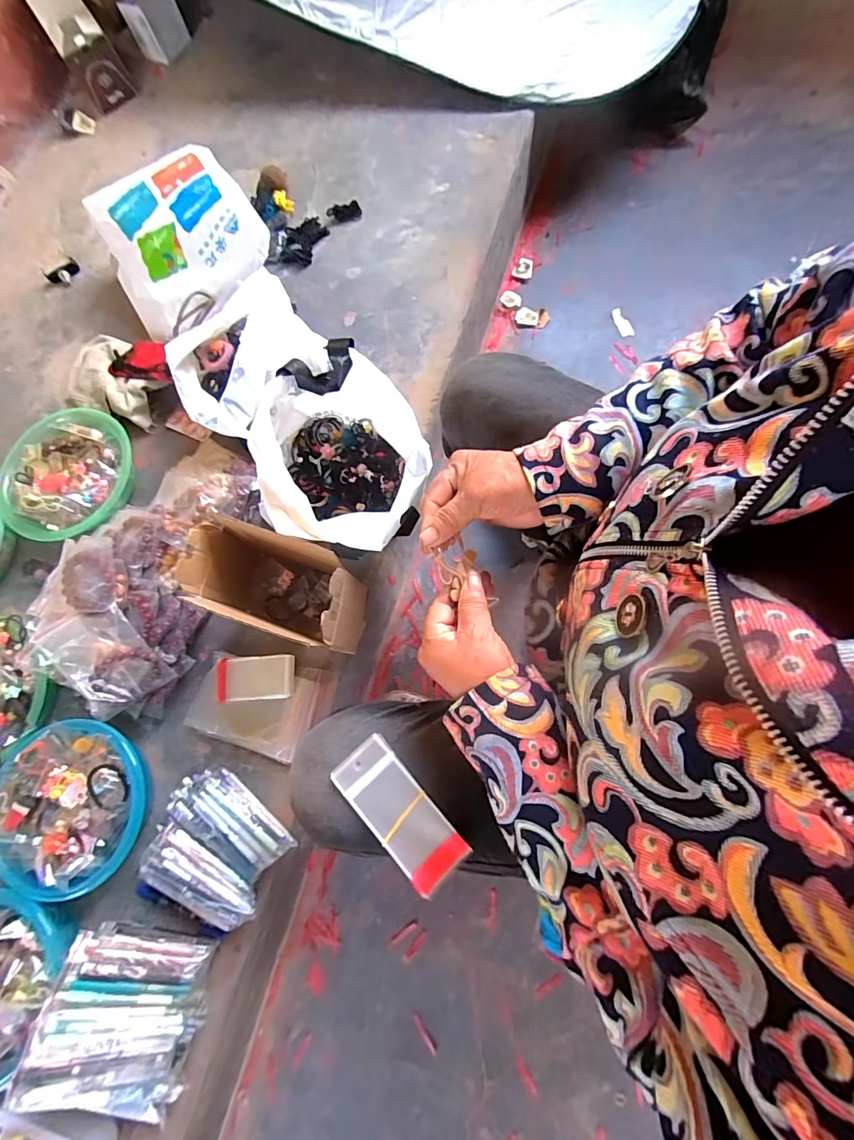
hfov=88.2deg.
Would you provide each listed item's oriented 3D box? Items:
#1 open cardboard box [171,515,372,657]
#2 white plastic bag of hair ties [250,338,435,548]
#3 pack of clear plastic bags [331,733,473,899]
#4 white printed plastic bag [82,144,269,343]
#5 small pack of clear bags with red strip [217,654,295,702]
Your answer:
[{"bbox_3d":[-0.202,0.026,0.626,0.218,0.175,0.115,17,79,11],"label":"open cardboard box"},{"bbox_3d":[-0.123,-0.154,0.639,0.248,0.187,0.256,6,77,8],"label":"white plastic bag of hair ties"},{"bbox_3d":[-0.023,0.200,0.362,0.052,0.010,0.120,-41,75,-4],"label":"pack of clear plastic bags"},{"bbox_3d":[-0.454,-0.594,0.819,0.281,0.141,0.312,-34,75,-2],"label":"white printed plastic bag"},{"bbox_3d":[-0.264,0.166,0.679,0.118,0.012,0.064,-5,76,6],"label":"small pack of clear bags with red strip"}]

